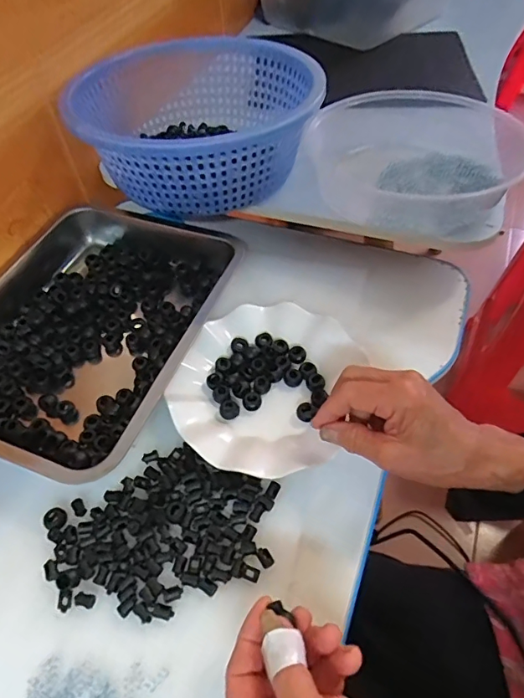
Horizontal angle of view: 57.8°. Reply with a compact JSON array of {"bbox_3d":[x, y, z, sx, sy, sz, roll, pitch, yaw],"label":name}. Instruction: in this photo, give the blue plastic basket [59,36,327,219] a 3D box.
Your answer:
[{"bbox_3d":[-0.066,-0.263,0.550,0.250,0.113,0.281,11,55,12],"label":"blue plastic basket"}]

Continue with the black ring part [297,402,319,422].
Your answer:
[{"bbox_3d":[0.040,0.057,0.432,0.018,0.007,0.016,31,63,22],"label":"black ring part"}]

